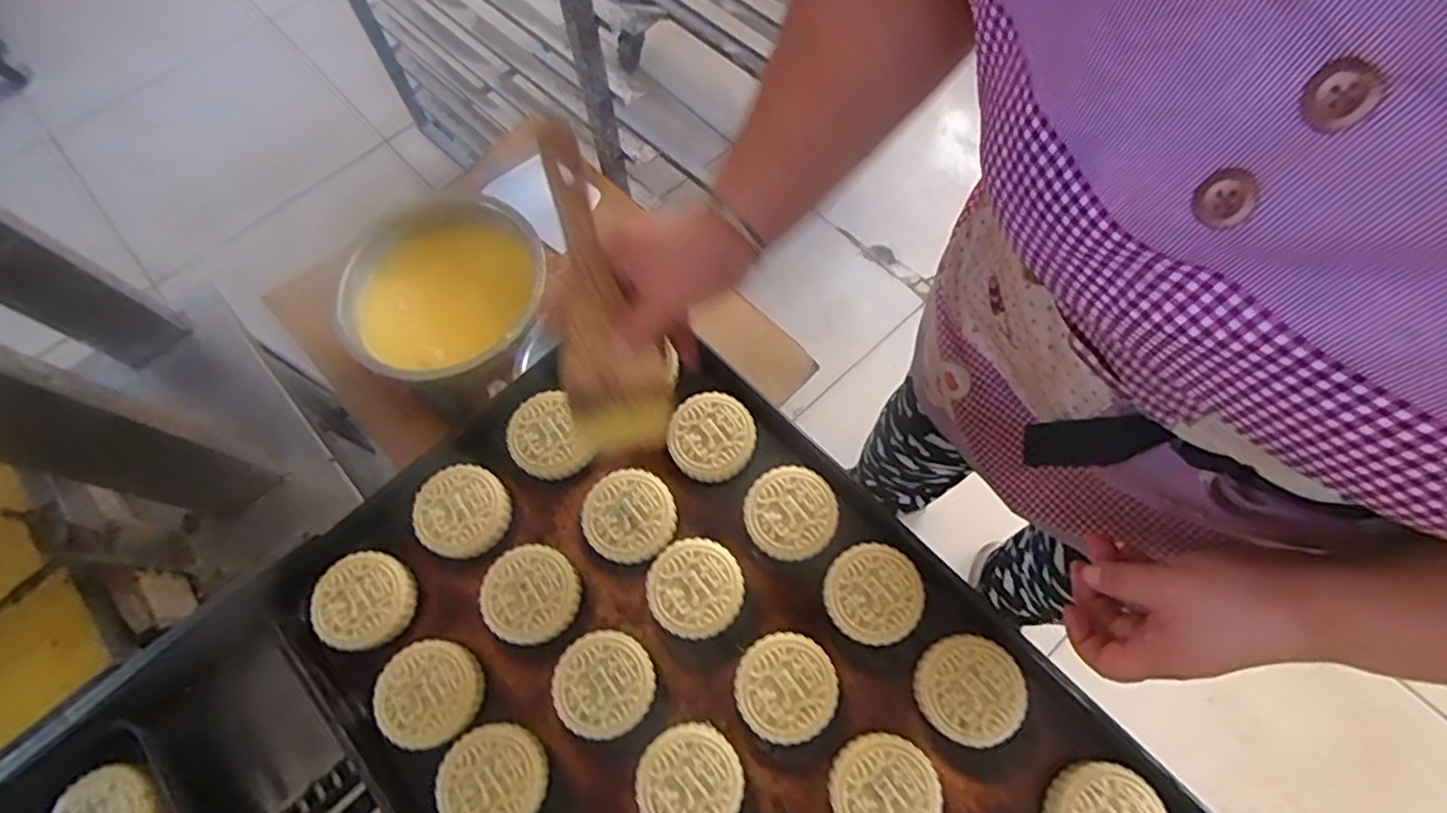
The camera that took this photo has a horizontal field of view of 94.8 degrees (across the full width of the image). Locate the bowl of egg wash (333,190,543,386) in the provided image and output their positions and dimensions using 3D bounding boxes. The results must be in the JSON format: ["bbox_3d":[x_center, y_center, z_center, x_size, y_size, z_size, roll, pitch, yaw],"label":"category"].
[{"bbox_3d":[-0.303,-0.131,0.741,0.225,0.064,0.231,0,64,0],"label":"bowl of egg wash"}]

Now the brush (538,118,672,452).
[{"bbox_3d":[-0.083,-0.068,0.448,0.070,0.223,0.032,-13,24,-6],"label":"brush"}]

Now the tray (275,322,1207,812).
[{"bbox_3d":[-0.014,0.220,0.472,0.395,0.054,0.575,-41,71,-17],"label":"tray"}]

